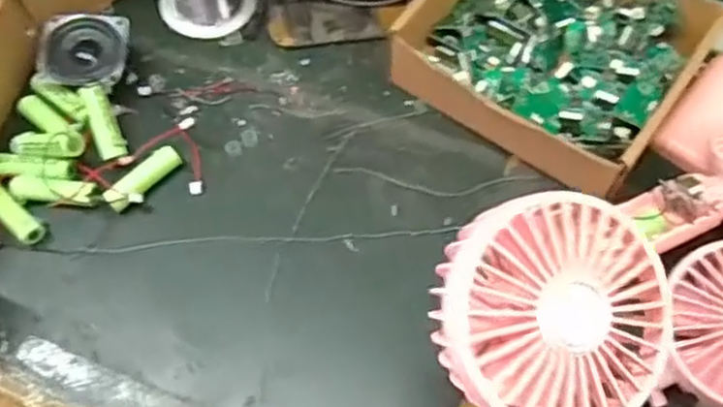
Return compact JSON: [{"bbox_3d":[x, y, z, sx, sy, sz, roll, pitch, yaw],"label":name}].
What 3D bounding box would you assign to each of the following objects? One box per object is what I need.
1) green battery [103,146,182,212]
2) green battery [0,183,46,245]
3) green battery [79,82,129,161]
[{"bbox_3d":[-0.135,-0.016,0.453,0.016,0.013,0.052,38,71,16],"label":"green battery"},{"bbox_3d":[-0.214,0.005,0.445,0.049,0.018,0.016,38,72,16],"label":"green battery"},{"bbox_3d":[-0.164,-0.052,0.462,0.017,0.015,0.049,-19,89,-8],"label":"green battery"}]

